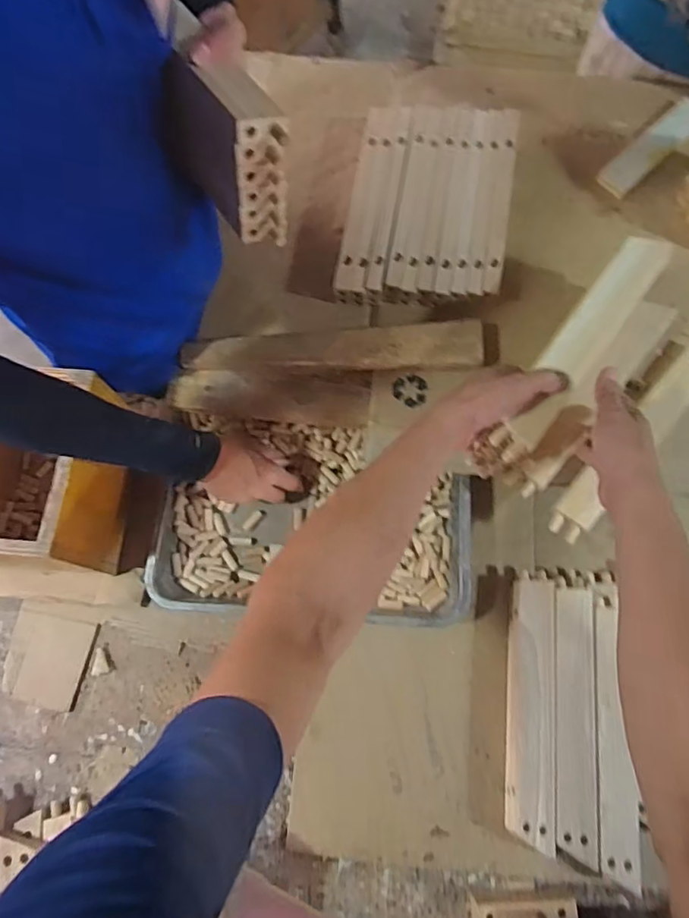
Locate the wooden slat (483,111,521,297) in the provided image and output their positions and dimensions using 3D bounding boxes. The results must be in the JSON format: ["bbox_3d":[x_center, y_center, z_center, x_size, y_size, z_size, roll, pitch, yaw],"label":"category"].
[{"bbox_3d":[0.210,-0.347,0.754,0.026,0.025,0.299,11,73,3],"label":"wooden slat"}]

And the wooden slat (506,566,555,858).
[{"bbox_3d":[0.220,0.287,0.662,0.052,0.022,0.284,1,71,18],"label":"wooden slat"}]

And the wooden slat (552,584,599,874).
[{"bbox_3d":[0.266,0.296,0.650,0.049,0.016,0.287,7,73,2],"label":"wooden slat"}]

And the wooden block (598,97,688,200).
[{"bbox_3d":[0.438,-0.444,0.801,0.201,0.017,0.049,-41,78,-12],"label":"wooden block"}]

